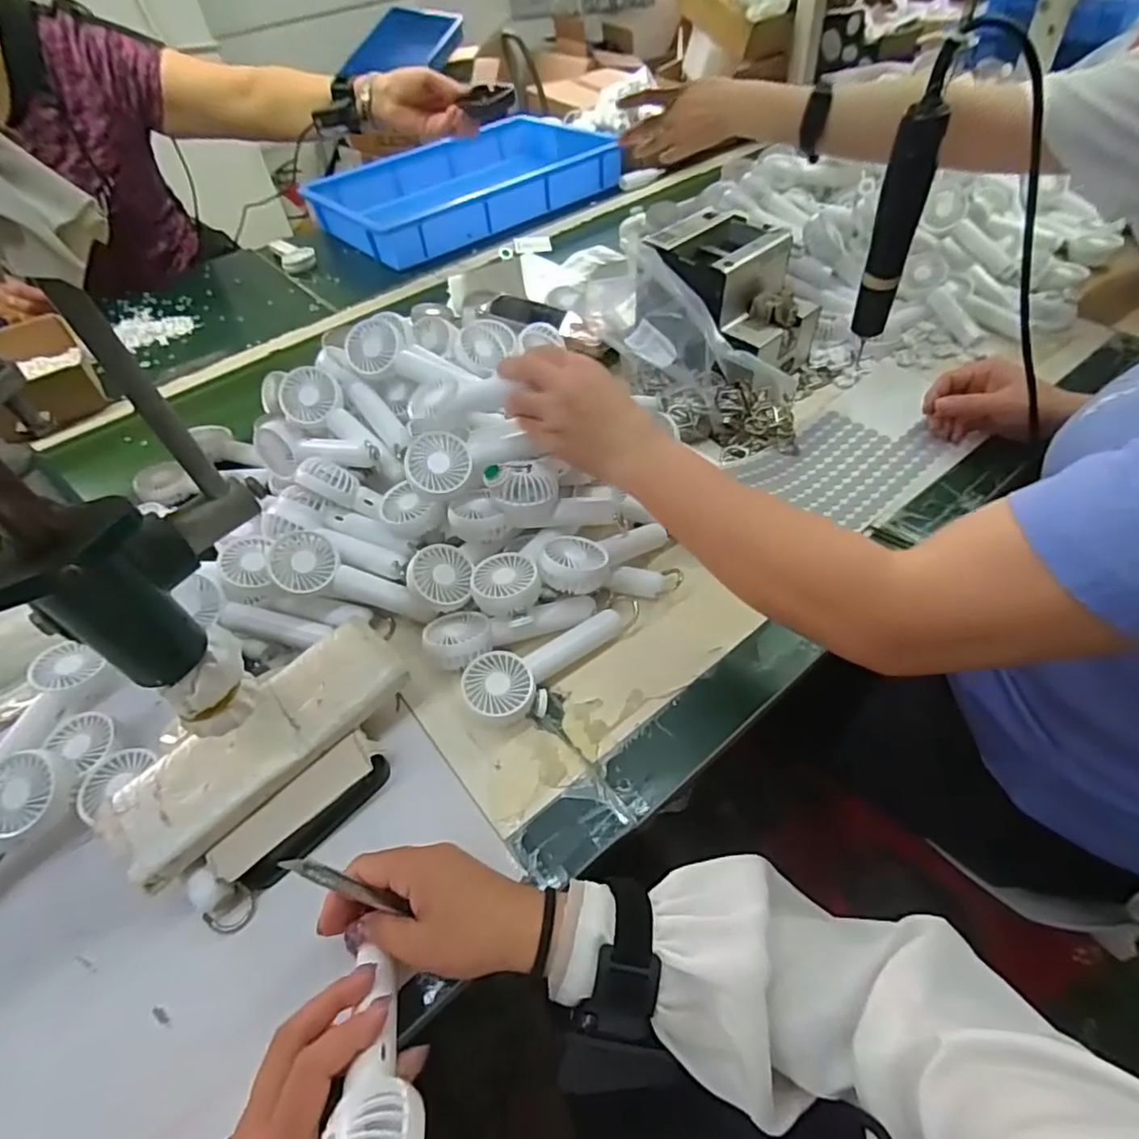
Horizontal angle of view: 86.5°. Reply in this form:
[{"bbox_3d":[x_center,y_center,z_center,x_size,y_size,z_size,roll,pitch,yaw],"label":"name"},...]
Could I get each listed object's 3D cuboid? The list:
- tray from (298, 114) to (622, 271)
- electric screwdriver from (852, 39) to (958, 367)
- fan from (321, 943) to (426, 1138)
[{"bbox_3d":[-0.200,-0.776,1.236,0.574,0.095,0.385,-35,55,-22],"label":"tray"},{"bbox_3d":[0.304,-0.318,0.563,0.040,0.233,0.028,18,54,20],"label":"electric screwdriver"},{"bbox_3d":[-0.097,0.248,0.306,0.047,0.028,0.135,-17,15,-9],"label":"fan"}]

